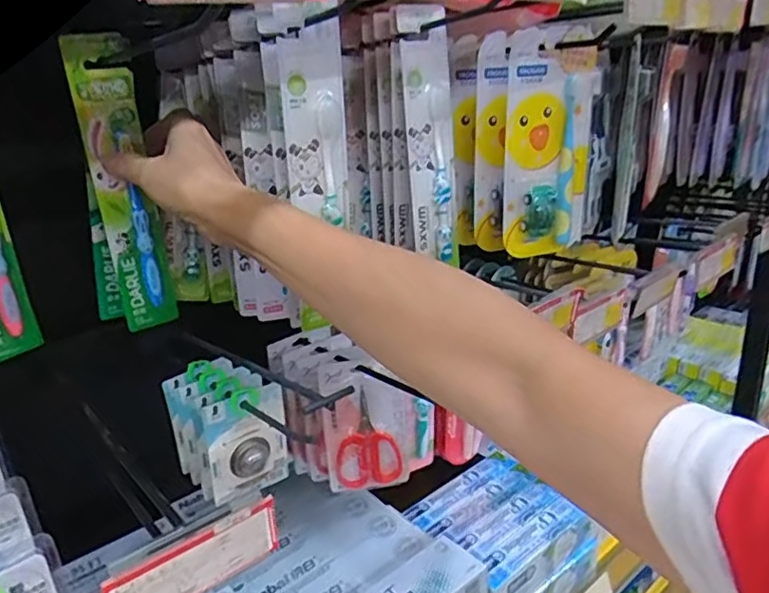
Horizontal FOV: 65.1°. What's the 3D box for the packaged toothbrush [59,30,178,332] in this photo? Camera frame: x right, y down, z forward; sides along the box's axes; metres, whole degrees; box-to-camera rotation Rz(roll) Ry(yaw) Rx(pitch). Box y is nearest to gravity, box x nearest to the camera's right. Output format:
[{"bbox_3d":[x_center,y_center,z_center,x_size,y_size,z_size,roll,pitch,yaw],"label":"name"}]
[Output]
[{"bbox_3d":[-0.201,-0.080,0.466,0.042,0.225,0.019,-11,23,-18],"label":"packaged toothbrush"}]

